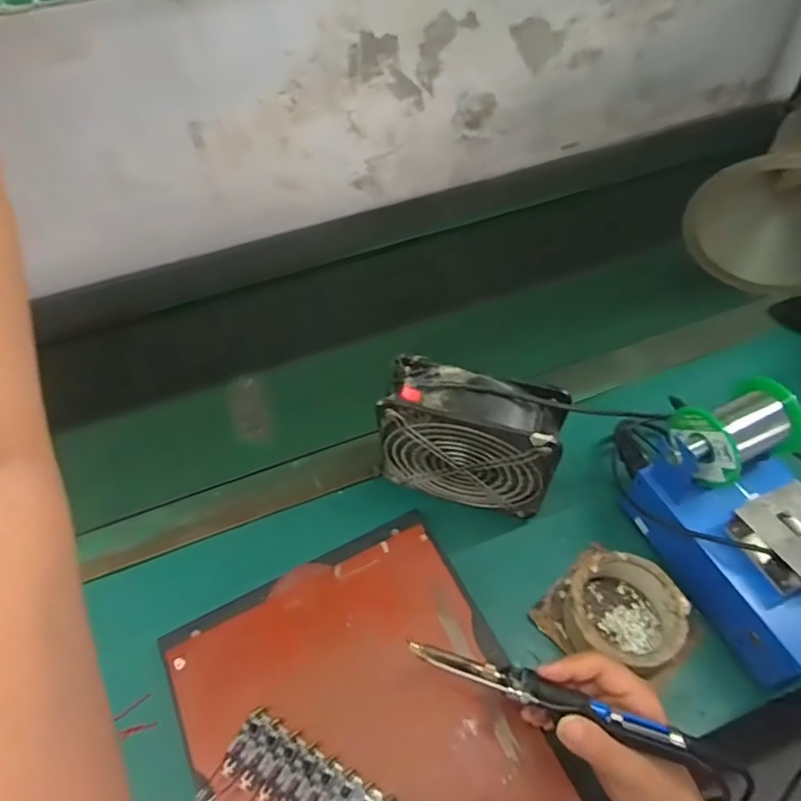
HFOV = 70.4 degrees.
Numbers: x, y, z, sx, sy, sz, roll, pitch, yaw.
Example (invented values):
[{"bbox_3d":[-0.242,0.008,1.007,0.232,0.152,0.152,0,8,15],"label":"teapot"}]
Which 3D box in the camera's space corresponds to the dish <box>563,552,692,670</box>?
[{"bbox_3d":[0.184,0.178,0.468,0.087,0.053,0.087,-2,50,2],"label":"dish"}]

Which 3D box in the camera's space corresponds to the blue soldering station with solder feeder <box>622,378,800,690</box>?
[{"bbox_3d":[0.287,0.101,0.458,0.120,0.138,0.197,-23,53,-14],"label":"blue soldering station with solder feeder"}]

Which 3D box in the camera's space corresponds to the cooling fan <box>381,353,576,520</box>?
[{"bbox_3d":[0.058,0.040,0.500,0.152,0.145,0.053,10,52,12],"label":"cooling fan"}]

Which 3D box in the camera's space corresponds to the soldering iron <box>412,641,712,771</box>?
[{"bbox_3d":[0.101,0.196,0.374,0.194,0.022,0.020,17,53,9],"label":"soldering iron"}]

